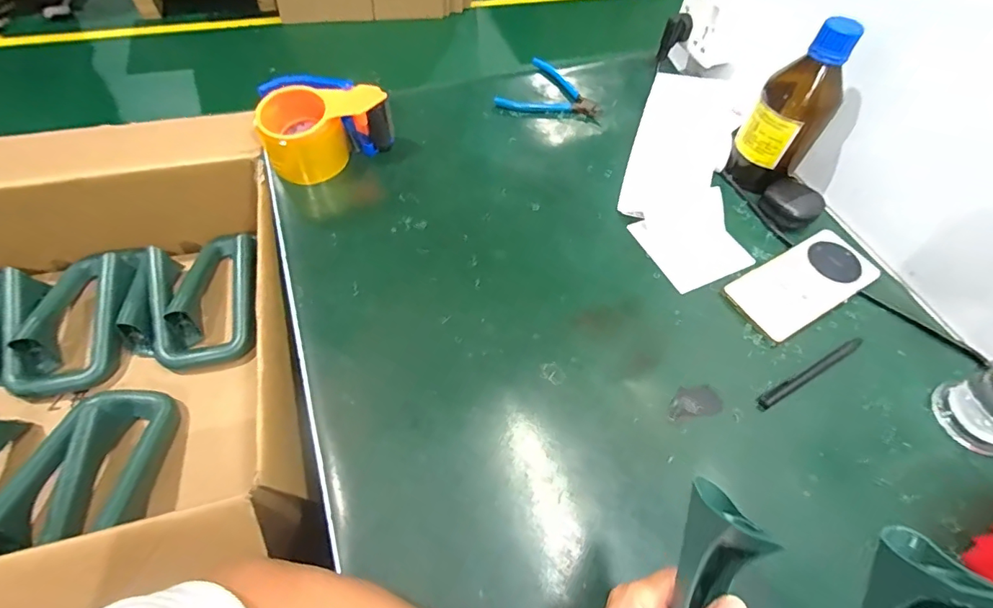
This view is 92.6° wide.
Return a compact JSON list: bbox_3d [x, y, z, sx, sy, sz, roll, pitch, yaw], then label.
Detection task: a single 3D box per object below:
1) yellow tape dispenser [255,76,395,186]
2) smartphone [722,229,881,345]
[{"bbox_3d":[-0.202,-0.210,0.552,0.142,0.078,0.085,-28,63,-20],"label":"yellow tape dispenser"},{"bbox_3d":[0.321,-0.023,0.497,0.160,0.007,0.076,-24,61,-19],"label":"smartphone"}]

